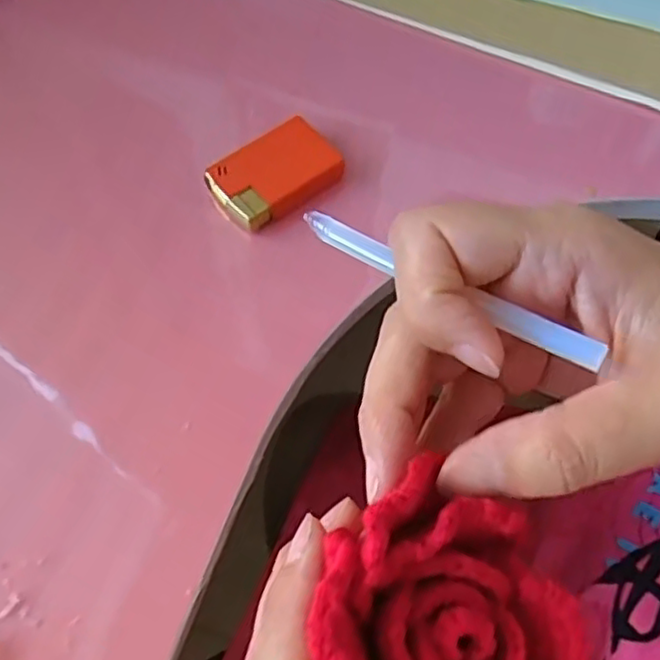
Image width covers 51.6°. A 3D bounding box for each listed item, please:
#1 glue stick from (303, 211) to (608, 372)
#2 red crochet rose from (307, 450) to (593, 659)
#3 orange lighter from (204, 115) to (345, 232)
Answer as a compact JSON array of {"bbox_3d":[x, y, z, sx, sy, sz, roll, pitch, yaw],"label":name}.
[{"bbox_3d":[0.030,-0.013,0.185,0.090,0.004,0.007,28,66,24],"label":"glue stick"},{"bbox_3d":[0.027,0.077,0.167,0.073,0.036,0.064,33,65,-5],"label":"red crochet rose"},{"bbox_3d":[-0.027,-0.074,0.323,0.059,0.009,0.040,-34,69,-16],"label":"orange lighter"}]

